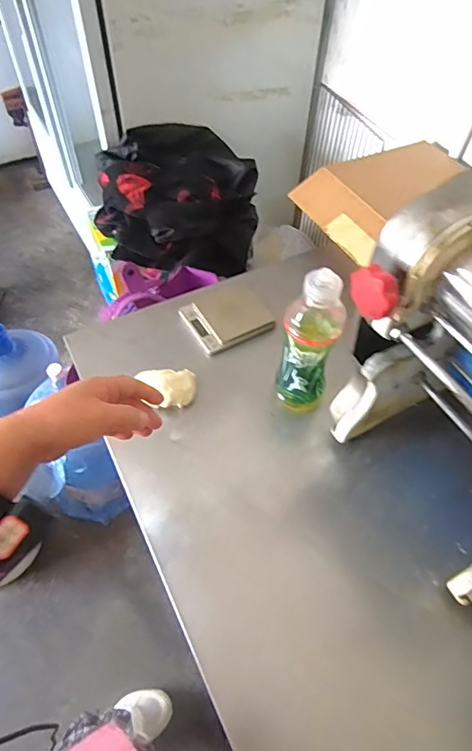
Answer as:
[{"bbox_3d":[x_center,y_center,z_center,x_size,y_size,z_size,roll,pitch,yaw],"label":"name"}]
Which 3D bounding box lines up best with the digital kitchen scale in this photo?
[{"bbox_3d":[-0.016,-0.094,0.776,0.122,0.014,0.114,-26,60,-19],"label":"digital kitchen scale"}]

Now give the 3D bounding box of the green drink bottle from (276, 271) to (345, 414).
[{"bbox_3d":[0.092,-0.039,0.612,0.071,0.224,0.058,22,57,13],"label":"green drink bottle"}]

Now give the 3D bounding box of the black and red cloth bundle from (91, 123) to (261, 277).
[{"bbox_3d":[-0.129,-0.396,1.093,0.341,0.187,0.312,-7,55,-7],"label":"black and red cloth bundle"}]

